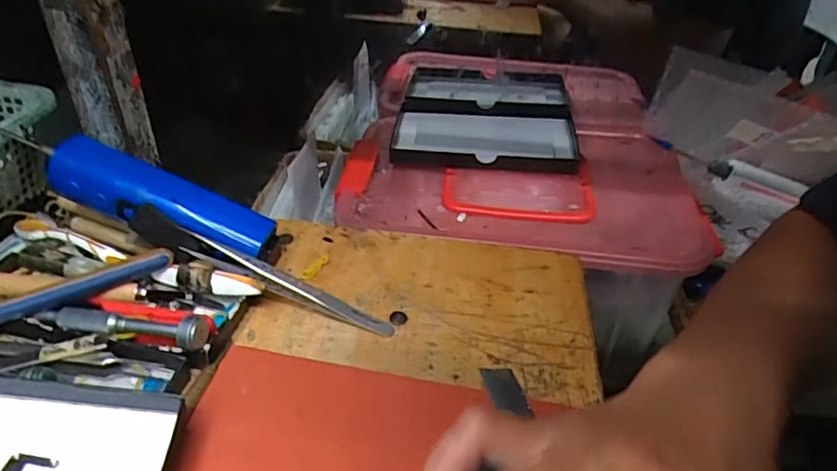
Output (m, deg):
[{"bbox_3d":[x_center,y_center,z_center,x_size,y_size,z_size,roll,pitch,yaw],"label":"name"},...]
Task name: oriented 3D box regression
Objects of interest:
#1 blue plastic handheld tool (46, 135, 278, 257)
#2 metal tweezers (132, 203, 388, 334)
[{"bbox_3d":[-0.152,-0.021,0.335,0.128,0.027,0.030,20,35,-7],"label":"blue plastic handheld tool"},{"bbox_3d":[-0.092,0.022,0.326,0.165,0.021,0.008,24,37,1],"label":"metal tweezers"}]

